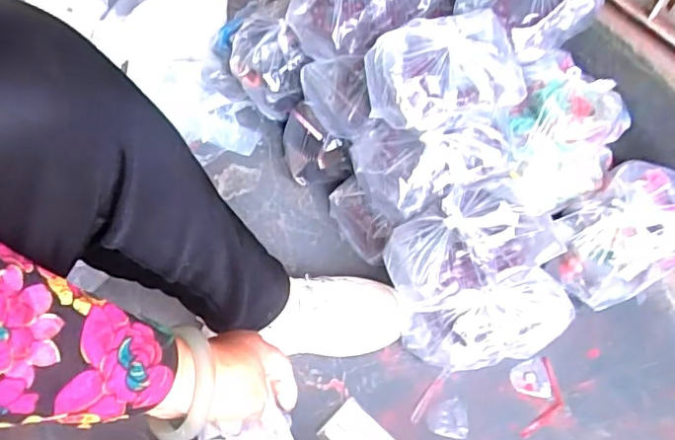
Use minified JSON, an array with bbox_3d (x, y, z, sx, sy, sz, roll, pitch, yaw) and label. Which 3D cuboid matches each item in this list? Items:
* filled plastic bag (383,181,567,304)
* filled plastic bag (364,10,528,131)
[{"bbox_3d":[0.141,0.021,0.621,0.160,0.104,0.111,-15,68,-15],"label":"filled plastic bag"},{"bbox_3d":[0.118,-0.158,0.622,0.170,0.067,0.105,-16,68,-15],"label":"filled plastic bag"}]

